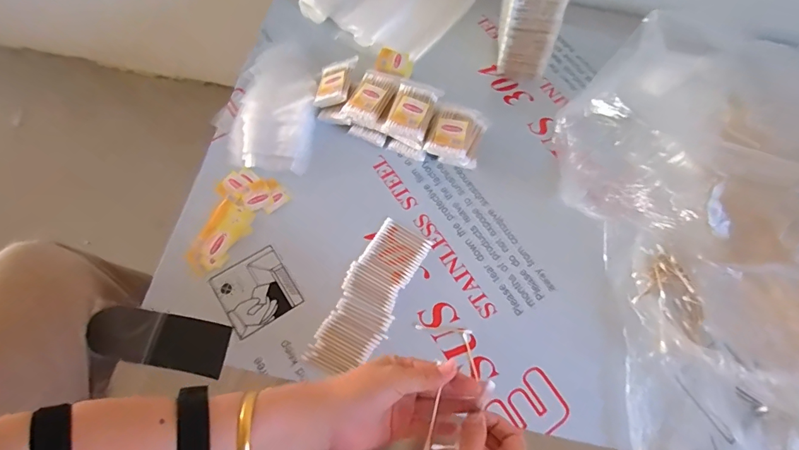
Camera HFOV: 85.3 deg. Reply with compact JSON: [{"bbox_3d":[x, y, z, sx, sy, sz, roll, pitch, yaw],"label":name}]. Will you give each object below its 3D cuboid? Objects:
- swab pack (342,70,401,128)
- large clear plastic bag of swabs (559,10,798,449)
[{"bbox_3d":[-0.041,-0.186,0.626,0.058,0.014,0.082,29,79,18],"label":"swab pack"},{"bbox_3d":[0.385,0.043,0.500,0.318,0.202,0.552,-8,70,-6],"label":"large clear plastic bag of swabs"}]

